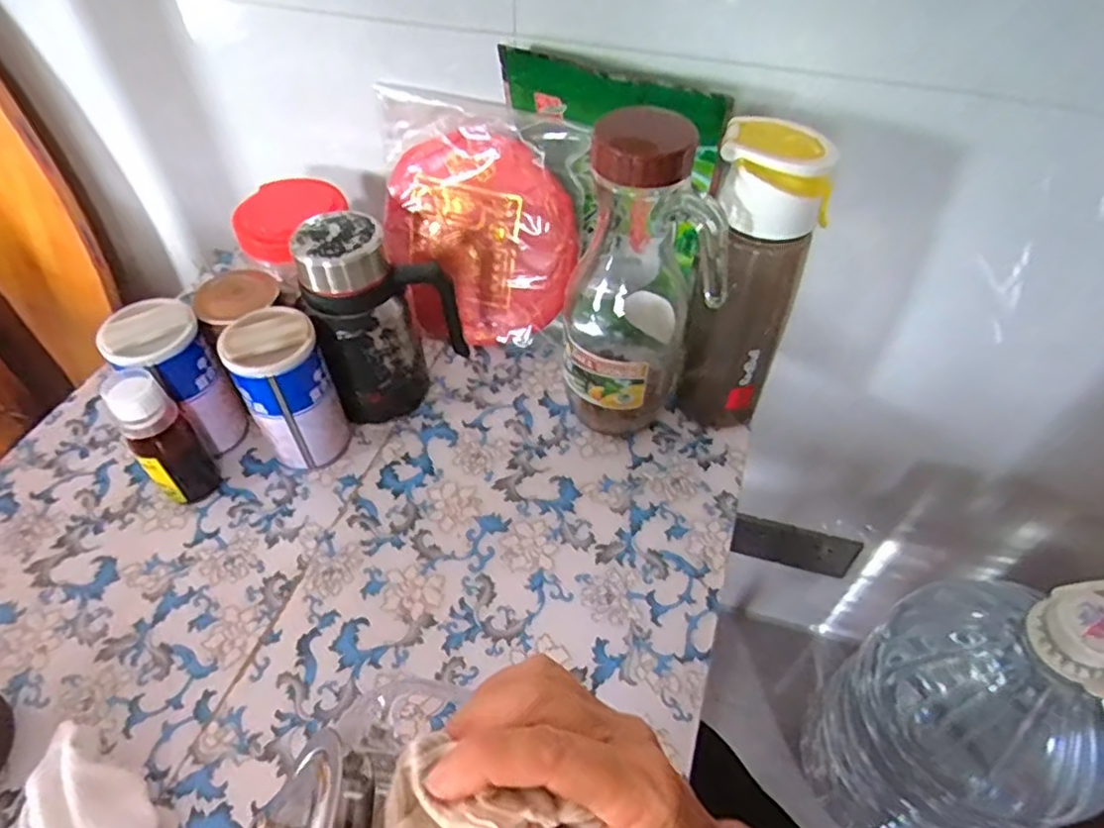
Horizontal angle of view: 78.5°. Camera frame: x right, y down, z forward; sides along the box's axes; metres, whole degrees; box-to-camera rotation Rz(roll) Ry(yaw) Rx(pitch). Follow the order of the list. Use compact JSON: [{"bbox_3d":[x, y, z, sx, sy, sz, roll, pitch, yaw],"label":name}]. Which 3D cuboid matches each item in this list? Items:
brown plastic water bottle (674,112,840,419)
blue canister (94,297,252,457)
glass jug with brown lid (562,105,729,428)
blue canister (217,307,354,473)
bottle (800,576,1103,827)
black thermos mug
[{"bbox_3d":[0.140,-0.085,0.509,0.079,0.248,0.068,-3,50,-3],"label":"brown plastic water bottle"},{"bbox_3d":[-0.293,-0.027,0.528,0.064,0.111,0.071,-36,59,-27],"label":"blue canister"},{"bbox_3d":[0.067,-0.087,0.502,0.101,0.234,0.089,6,50,5],"label":"glass jug with brown lid"},{"bbox_3d":[-0.202,-0.017,0.526,0.063,0.122,0.062,-21,53,-18],"label":"blue canister"},{"bbox_3d":[0.421,0.314,0.687,0.182,0.422,0.186,0,49,-1],"label":"bottle"},{"bbox_3d":[-0.133,-0.077,0.548,0.113,0.159,0.074,-13,51,-12],"label":"black thermos mug"}]

